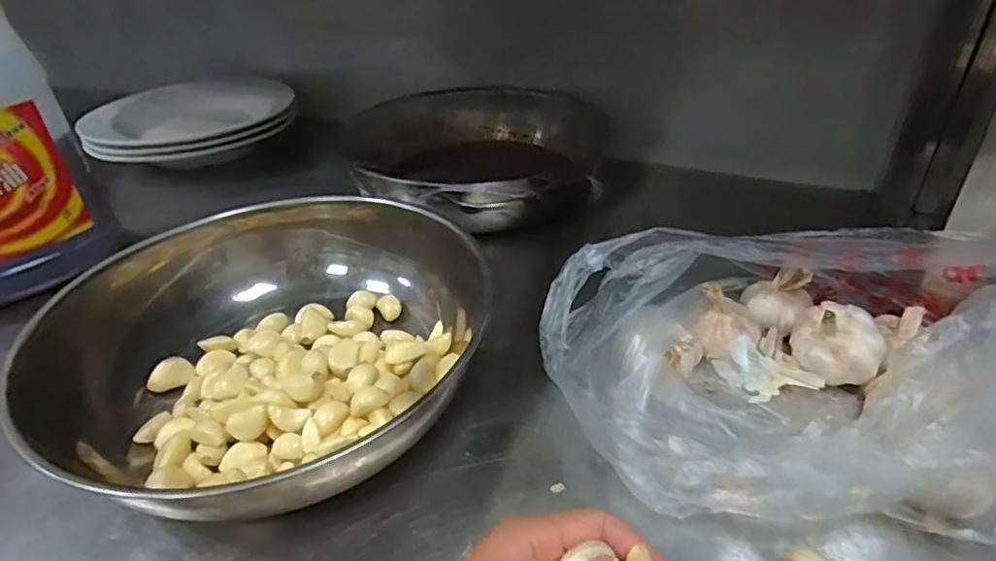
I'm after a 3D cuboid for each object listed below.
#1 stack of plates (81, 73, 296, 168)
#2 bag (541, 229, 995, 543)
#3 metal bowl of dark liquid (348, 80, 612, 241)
[{"bbox_3d":[-0.464,-0.238,0.886,0.280,0.066,0.226,-20,37,-23],"label":"stack of plates"},{"bbox_3d":[0.196,0.041,0.391,0.329,0.113,0.220,3,36,8],"label":"bag"},{"bbox_3d":[-0.027,-0.149,0.696,0.284,0.075,0.290,-2,34,1],"label":"metal bowl of dark liquid"}]

